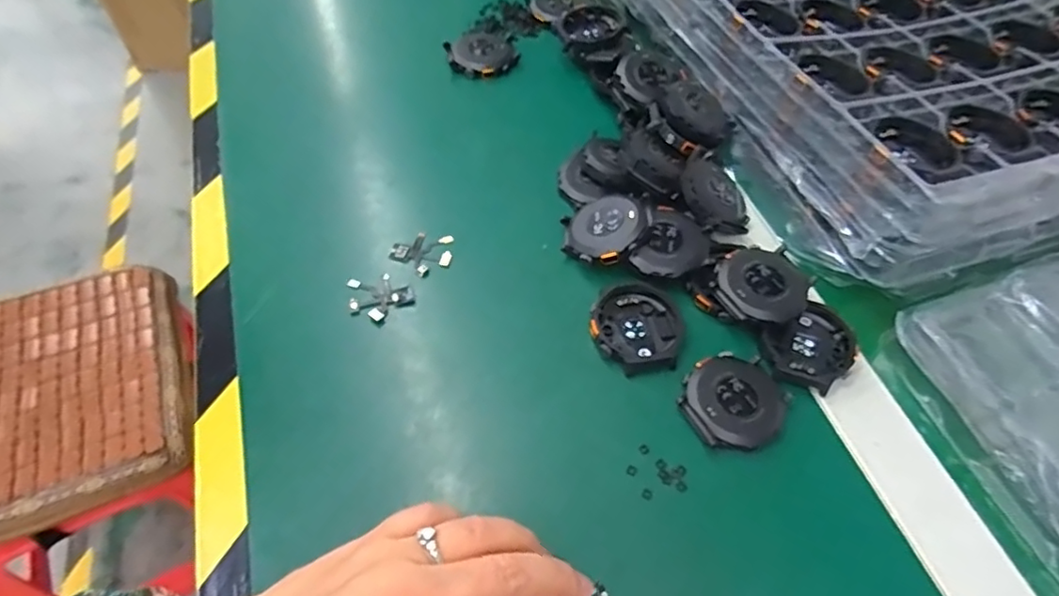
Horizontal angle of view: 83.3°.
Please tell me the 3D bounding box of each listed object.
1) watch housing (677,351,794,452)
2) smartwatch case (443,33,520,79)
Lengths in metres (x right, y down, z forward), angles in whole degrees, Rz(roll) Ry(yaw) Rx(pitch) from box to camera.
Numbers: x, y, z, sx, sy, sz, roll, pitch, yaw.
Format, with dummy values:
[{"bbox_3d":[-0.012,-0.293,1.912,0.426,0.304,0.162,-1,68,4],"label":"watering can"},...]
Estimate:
[{"bbox_3d":[0.105,0.053,0.304,0.052,0.009,0.050,-23,59,-18],"label":"watch housing"},{"bbox_3d":[-0.037,-0.189,0.462,0.052,0.011,0.047,-11,56,-11],"label":"smartwatch case"}]

